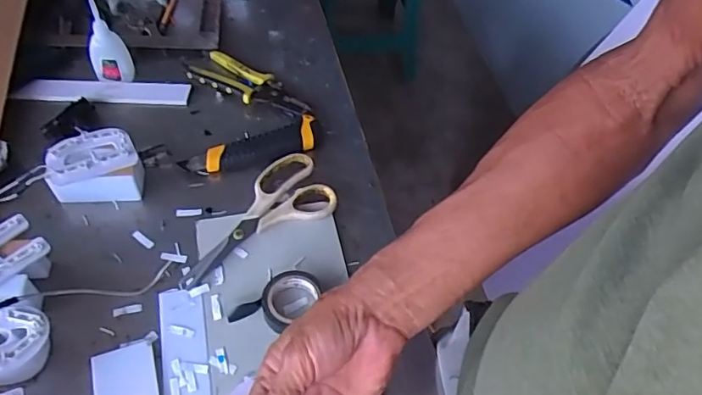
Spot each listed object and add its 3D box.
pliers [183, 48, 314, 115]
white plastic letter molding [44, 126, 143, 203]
[{"bbox_3d":[-0.123,-0.139,0.679,0.156,0.019,0.057,24,56,12],"label":"pliers"},{"bbox_3d":[-0.263,-0.031,0.571,0.087,0.053,0.057,-6,55,-9],"label":"white plastic letter molding"}]

